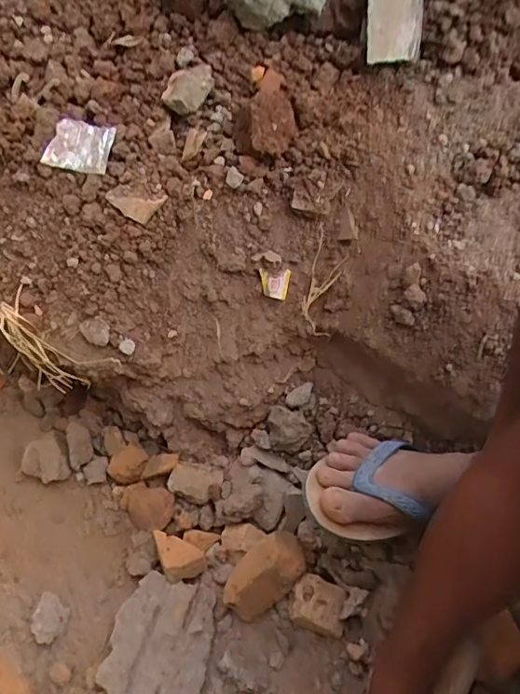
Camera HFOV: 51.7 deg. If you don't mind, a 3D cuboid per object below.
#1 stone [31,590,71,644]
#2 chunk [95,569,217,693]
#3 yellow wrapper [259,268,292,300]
[{"bbox_3d":[-0.258,0.329,0.652,0.045,0.027,0.045,26,67,12],"label":"stone"},{"bbox_3d":[-0.117,0.349,0.632,0.114,0.042,0.149,11,65,6],"label":"chunk"},{"bbox_3d":[0.015,-0.072,0.601,0.034,0.007,0.033,11,105,-3],"label":"yellow wrapper"}]

